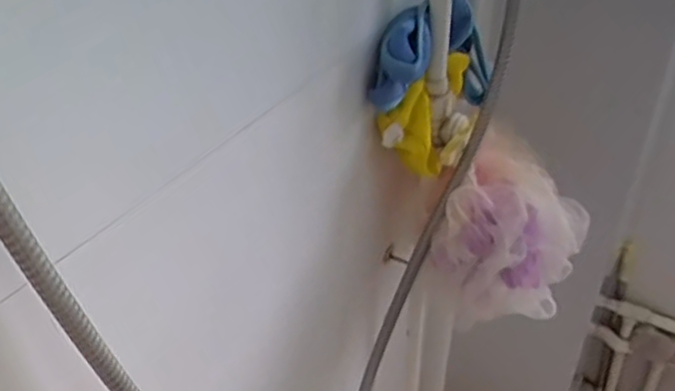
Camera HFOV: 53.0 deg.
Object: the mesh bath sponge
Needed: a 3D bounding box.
[{"bbox_3d":[0.179,0.043,0.694,0.128,0.133,0.144,18,36,25],"label":"mesh bath sponge"}]

